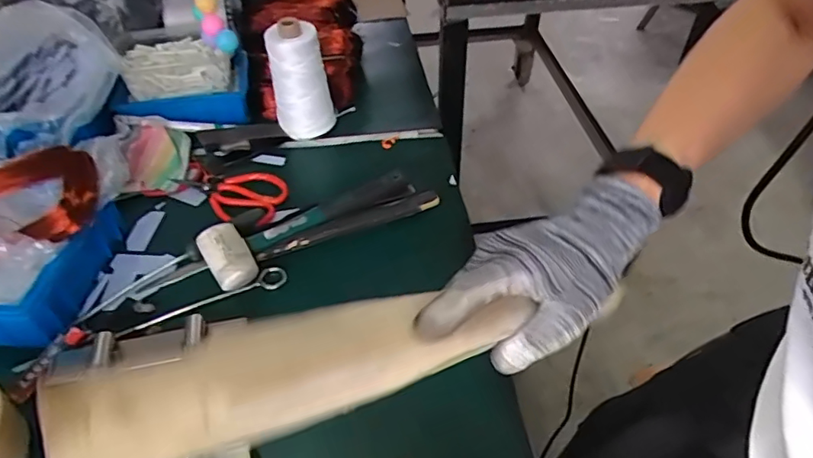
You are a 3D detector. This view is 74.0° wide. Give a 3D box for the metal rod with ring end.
[{"bbox_3d":[-0.231,0.082,0.620,0.191,0.011,0.031,-23,50,-19],"label":"metal rod with ring end"}]

